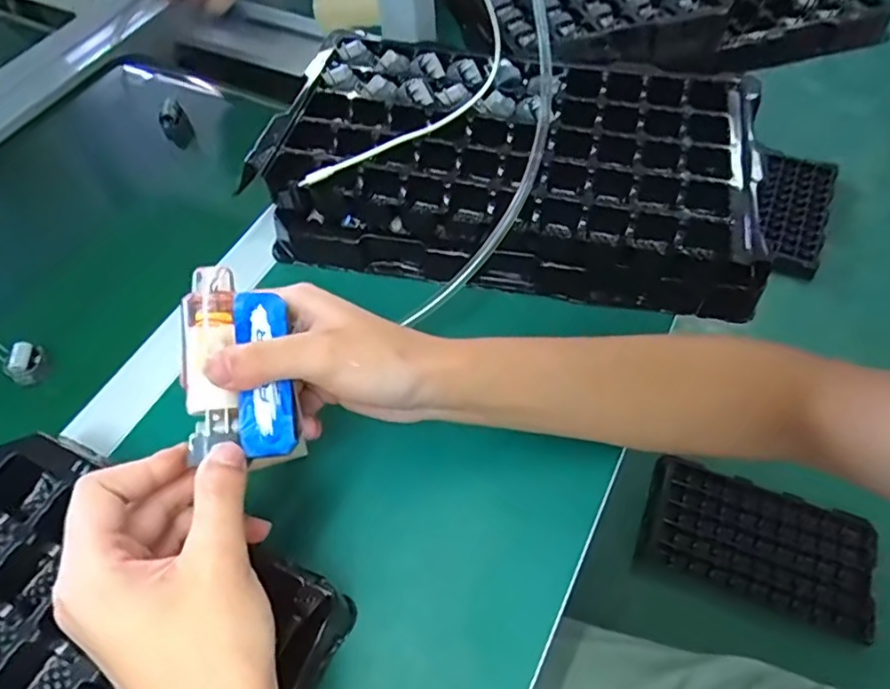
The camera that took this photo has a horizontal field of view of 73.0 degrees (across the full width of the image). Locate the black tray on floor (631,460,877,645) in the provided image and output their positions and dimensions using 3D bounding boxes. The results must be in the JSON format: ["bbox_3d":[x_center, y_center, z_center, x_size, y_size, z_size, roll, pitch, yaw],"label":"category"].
[{"bbox_3d":[0.540,0.341,1.050,0.371,0.039,0.202,17,59,14],"label":"black tray on floor"}]

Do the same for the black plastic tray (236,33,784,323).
[{"bbox_3d":[0.056,-0.143,0.480,0.363,0.075,0.196,8,58,8],"label":"black plastic tray"}]

